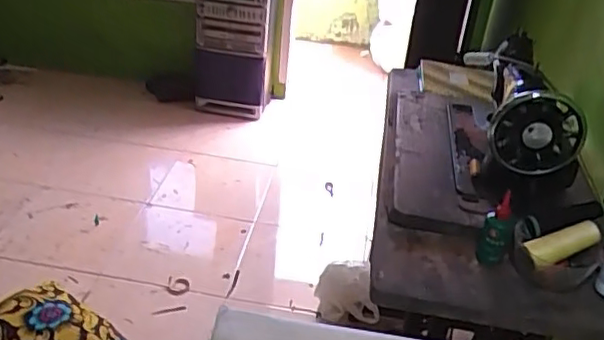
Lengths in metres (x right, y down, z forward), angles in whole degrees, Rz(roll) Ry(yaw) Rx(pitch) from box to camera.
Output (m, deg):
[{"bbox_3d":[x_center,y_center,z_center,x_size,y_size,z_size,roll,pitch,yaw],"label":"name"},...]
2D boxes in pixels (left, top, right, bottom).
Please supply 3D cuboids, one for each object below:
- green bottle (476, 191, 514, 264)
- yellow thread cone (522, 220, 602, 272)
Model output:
[{"bbox_3d":[0.288,0.087,0.919,0.043,0.098,0.048,4,31,-3],"label":"green bottle"},{"bbox_3d":[0.380,0.107,0.893,0.115,0.038,0.037,-20,33,-2],"label":"yellow thread cone"}]

